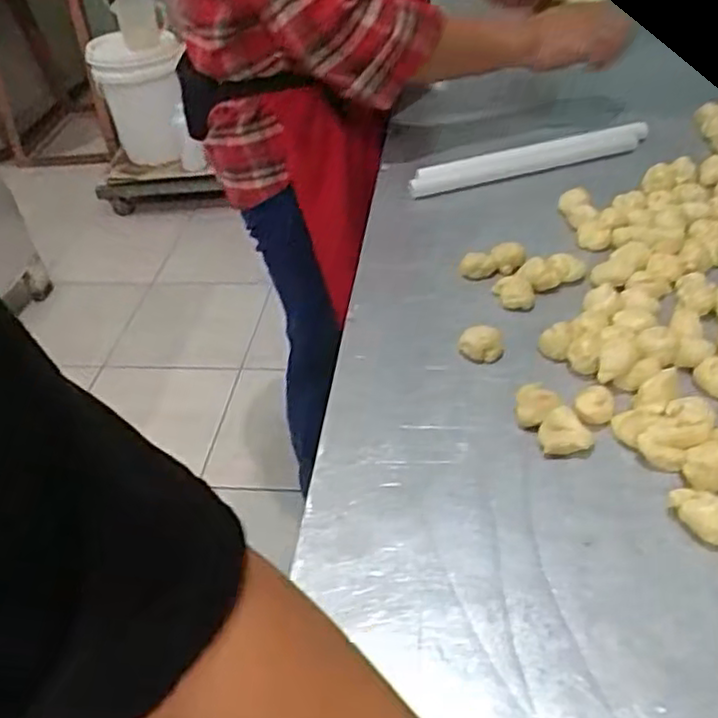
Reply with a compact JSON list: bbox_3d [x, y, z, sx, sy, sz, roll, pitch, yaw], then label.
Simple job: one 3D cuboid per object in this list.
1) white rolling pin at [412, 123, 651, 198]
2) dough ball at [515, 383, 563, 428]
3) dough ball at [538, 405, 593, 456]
[{"bbox_3d":[0.189,-0.222,0.781,0.280,0.027,0.026,-15,41,-8],"label":"white rolling pin"},{"bbox_3d":[0.127,0.034,0.495,0.030,0.022,0.027,4,42,13],"label":"dough ball"},{"bbox_3d":[0.140,0.050,0.478,0.032,0.018,0.031,-4,41,4],"label":"dough ball"}]

